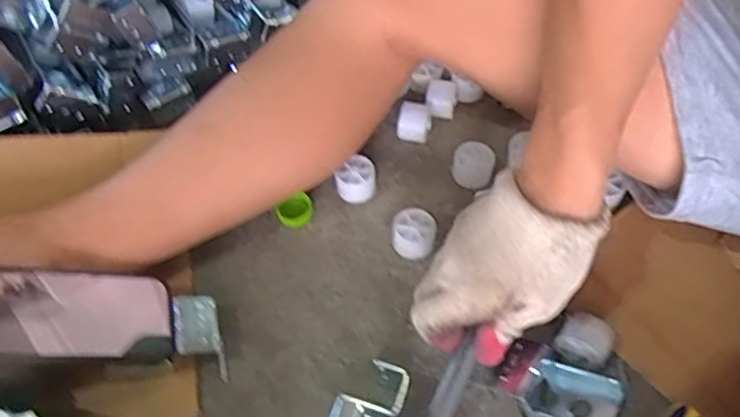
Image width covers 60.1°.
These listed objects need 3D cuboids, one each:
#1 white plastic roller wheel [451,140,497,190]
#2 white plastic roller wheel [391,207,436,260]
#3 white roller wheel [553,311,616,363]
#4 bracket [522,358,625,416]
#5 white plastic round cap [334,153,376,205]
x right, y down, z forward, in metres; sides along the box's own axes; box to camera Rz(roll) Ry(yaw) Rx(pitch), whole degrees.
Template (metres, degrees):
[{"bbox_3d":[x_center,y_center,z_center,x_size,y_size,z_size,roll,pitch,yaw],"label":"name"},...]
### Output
[{"bbox_3d":[0.091,-0.038,0.566,0.038,0.028,0.030,10,57,10],"label":"white plastic roller wheel"},{"bbox_3d":[0.036,0.021,0.531,0.034,0.026,0.035,-2,55,3],"label":"white plastic roller wheel"},{"bbox_3d":[0.157,0.094,0.466,0.036,0.023,0.027,26,61,20],"label":"white roller wheel"},{"bbox_3d":[0.140,0.132,0.447,0.062,0.027,0.041,16,58,14],"label":"bracket"},{"bbox_3d":[-0.013,-0.026,0.563,0.034,0.033,0.029,-3,55,2],"label":"white plastic round cap"}]

